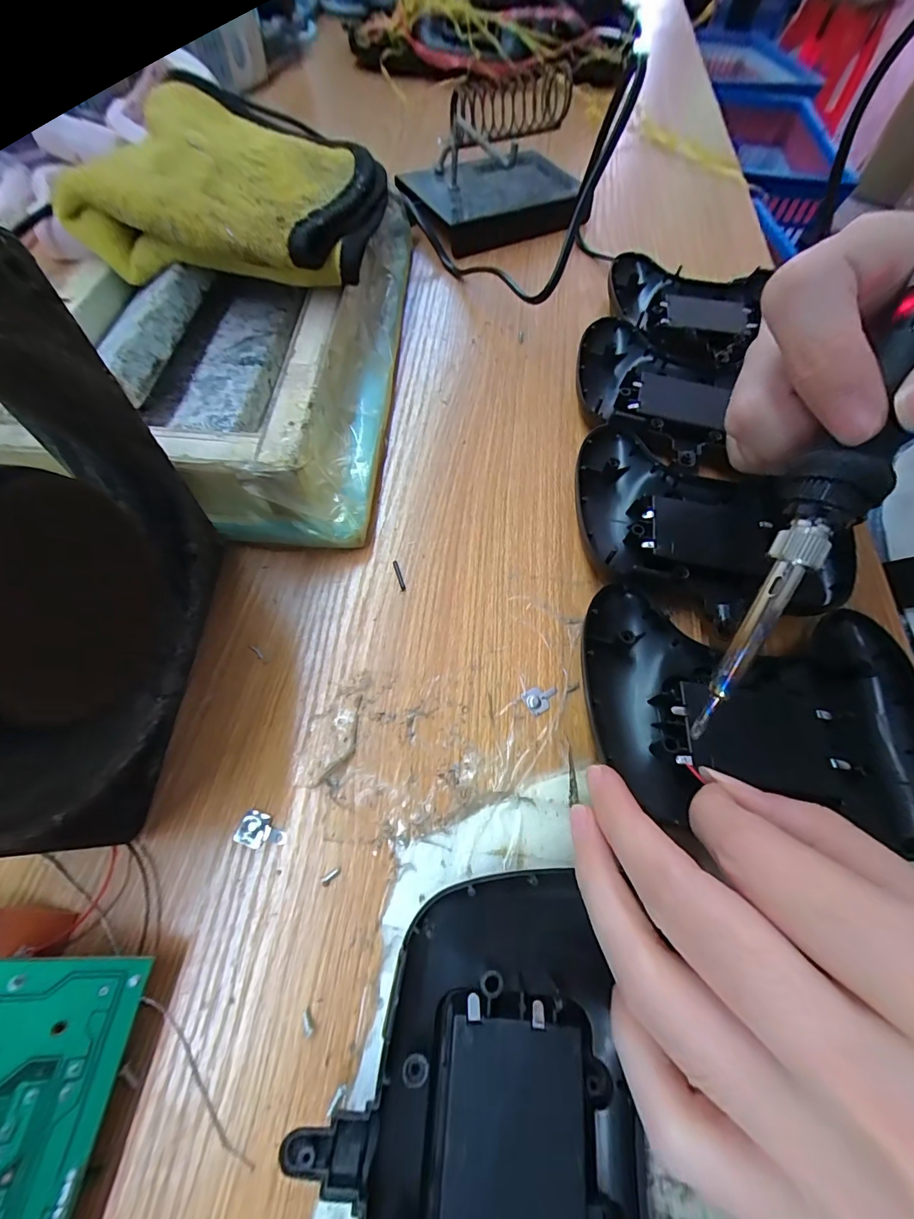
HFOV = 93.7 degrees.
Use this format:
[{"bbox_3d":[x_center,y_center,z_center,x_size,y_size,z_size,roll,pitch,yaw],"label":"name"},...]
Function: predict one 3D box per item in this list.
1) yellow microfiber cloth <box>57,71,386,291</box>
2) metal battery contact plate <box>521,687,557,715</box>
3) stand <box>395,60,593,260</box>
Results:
[{"bbox_3d":[-0.109,-0.218,0.232,0.136,0.052,0.132,16,63,4],"label":"yellow microfiber cloth"},{"bbox_3d":[0.034,0.034,0.170,0.014,0.004,0.010,-27,68,-16],"label":"metal battery contact plate"},{"bbox_3d":[0.031,-0.336,0.322,0.142,0.062,0.115,-27,68,-16],"label":"stand"}]

